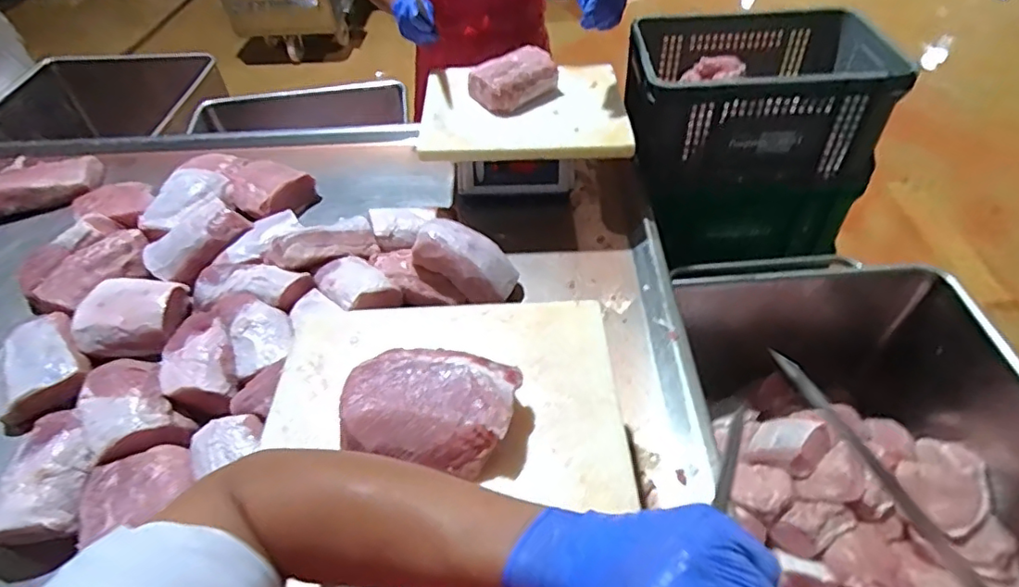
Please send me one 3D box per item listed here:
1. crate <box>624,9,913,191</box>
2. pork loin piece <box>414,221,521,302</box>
[{"bbox_3d":[0.528,-0.447,1.291,0.518,0.221,0.370,0,46,4],"label":"crate"},{"bbox_3d":[-0.074,-0.052,0.946,0.180,0.075,0.099,34,67,0],"label":"pork loin piece"}]

